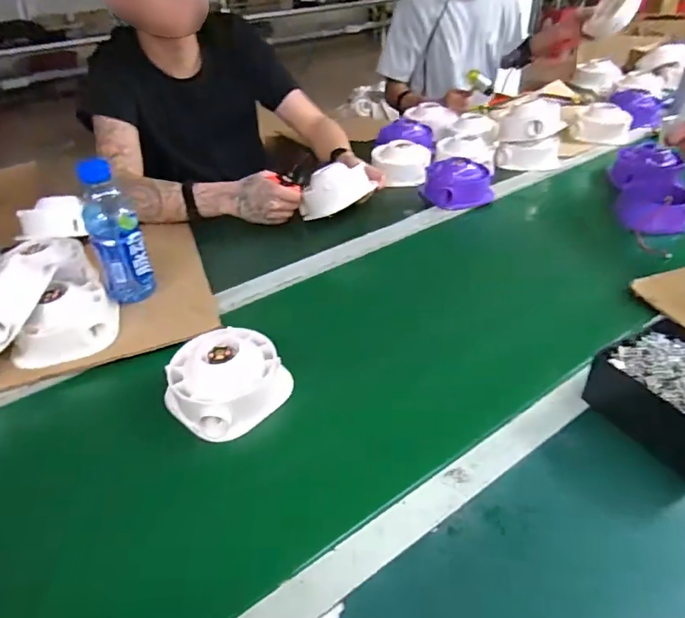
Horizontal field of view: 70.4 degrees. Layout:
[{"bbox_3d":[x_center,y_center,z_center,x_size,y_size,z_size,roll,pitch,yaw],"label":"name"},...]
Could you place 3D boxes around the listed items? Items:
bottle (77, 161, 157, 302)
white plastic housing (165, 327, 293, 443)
[{"bbox_3d":[-0.332,-0.104,0.715,0.071,0.204,0.059,-19,41,-19],"label":"bottle"},{"bbox_3d":[-0.141,0.081,0.585,0.122,0.066,0.132,-2,38,2],"label":"white plastic housing"}]

